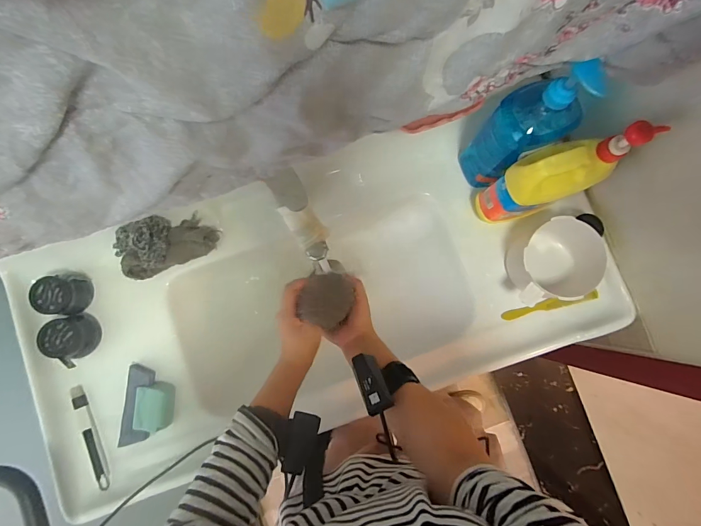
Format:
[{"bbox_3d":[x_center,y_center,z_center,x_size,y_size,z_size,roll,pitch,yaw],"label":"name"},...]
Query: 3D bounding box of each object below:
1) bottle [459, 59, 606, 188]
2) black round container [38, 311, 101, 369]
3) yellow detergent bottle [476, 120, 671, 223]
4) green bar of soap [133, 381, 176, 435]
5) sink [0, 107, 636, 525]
[{"bbox_3d":[0.253,-0.195,0.546,0.083,0.272,0.080,0,84,-1],"label":"bottle"},{"bbox_3d":[-0.479,0.128,0.628,0.069,0.057,0.070,0,84,-1],"label":"black round container"},{"bbox_3d":[0.303,-0.123,0.543,0.155,0.209,0.065,-18,84,-3],"label":"yellow detergent bottle"},{"bbox_3d":[-0.336,0.245,0.621,0.060,0.041,0.077,-1,84,-1],"label":"green bar of soap"},{"bbox_3d":[-0.063,0.052,0.657,0.978,0.149,0.439,-18,85,-3],"label":"sink"}]

